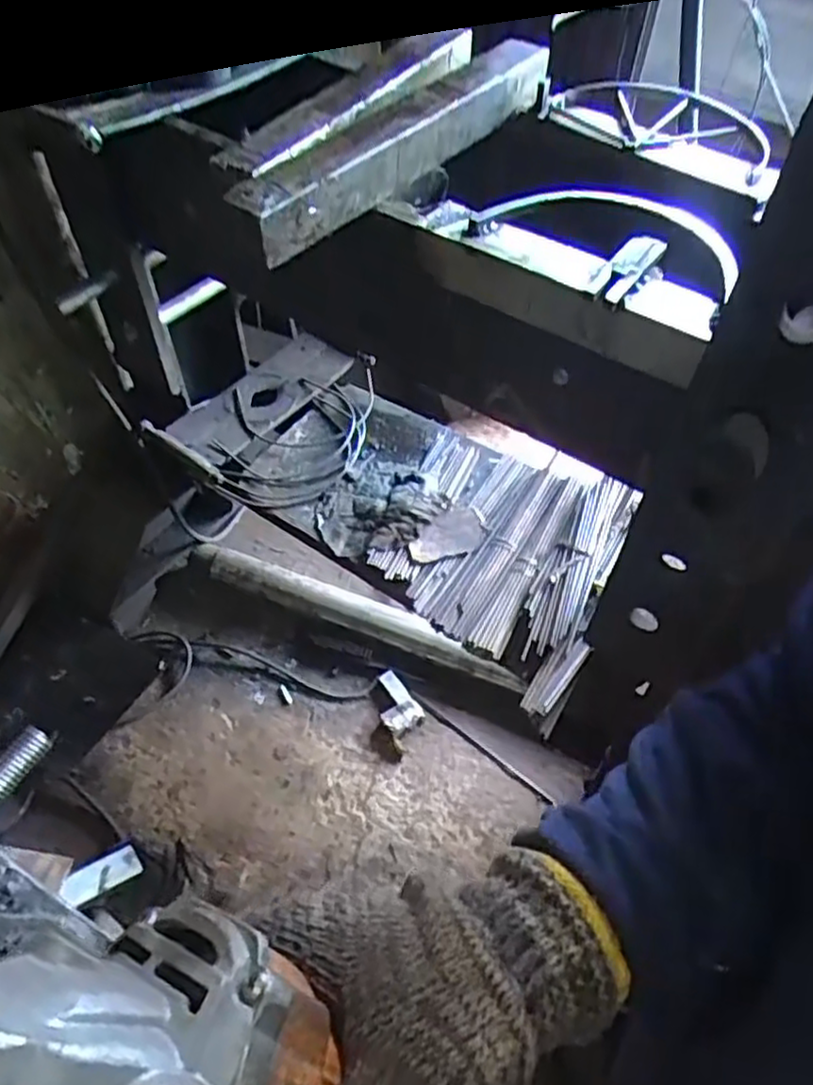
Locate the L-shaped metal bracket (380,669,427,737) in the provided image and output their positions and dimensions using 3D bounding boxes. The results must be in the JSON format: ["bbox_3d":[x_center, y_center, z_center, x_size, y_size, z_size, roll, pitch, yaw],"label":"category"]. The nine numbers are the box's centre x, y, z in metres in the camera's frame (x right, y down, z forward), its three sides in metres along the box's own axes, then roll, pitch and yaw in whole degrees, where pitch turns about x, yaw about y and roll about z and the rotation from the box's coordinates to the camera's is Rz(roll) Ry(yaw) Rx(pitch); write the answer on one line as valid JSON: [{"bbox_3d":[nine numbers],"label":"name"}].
[{"bbox_3d":[-0.026,0.310,1.374,0.070,0.052,0.116,-34,62,-24],"label":"L-shaped metal bracket"}]

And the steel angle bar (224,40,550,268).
[{"bbox_3d":[-0.015,-0.377,0.660,0.096,0.058,0.368,37,60,22],"label":"steel angle bar"}]

